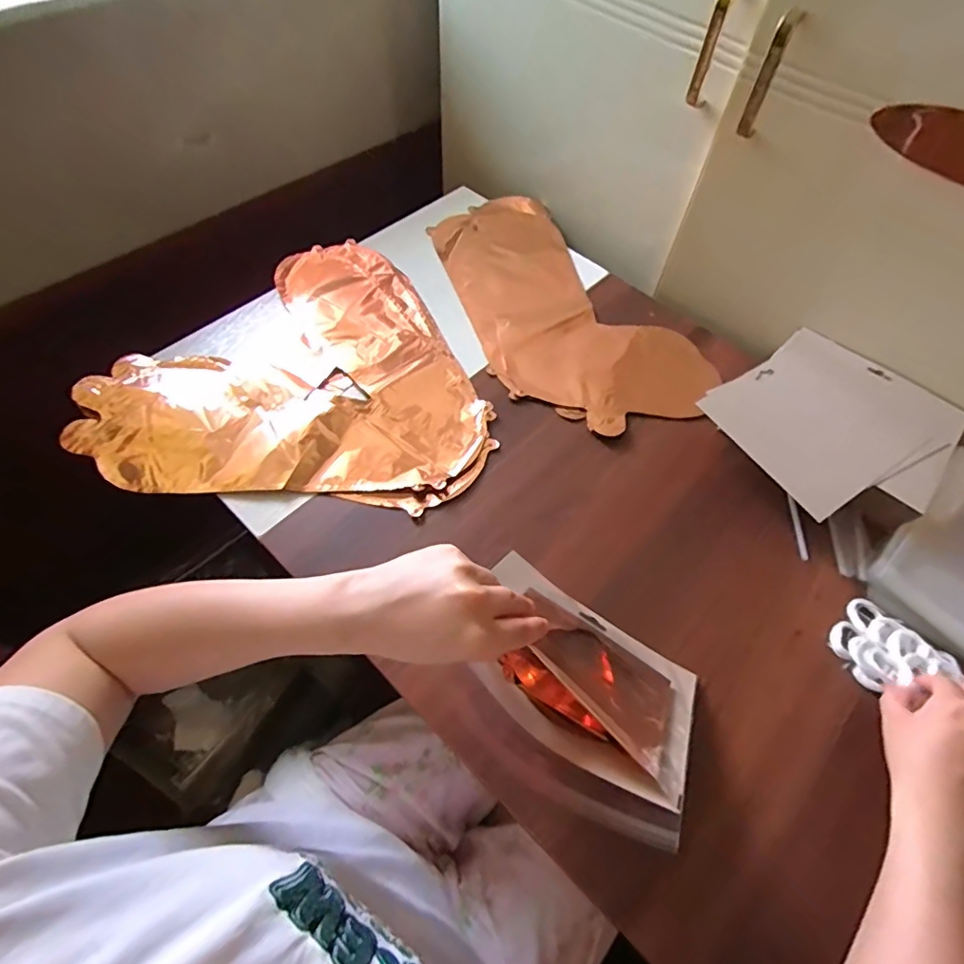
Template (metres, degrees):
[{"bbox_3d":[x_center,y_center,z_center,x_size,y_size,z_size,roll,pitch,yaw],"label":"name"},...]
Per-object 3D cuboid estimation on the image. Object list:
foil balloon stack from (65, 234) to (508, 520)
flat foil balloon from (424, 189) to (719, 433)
[{"bbox_3d":[-0.200,-0.150,0.631,0.421,0.016,0.383,5,58,0],"label":"foil balloon stack"},{"bbox_3d":[0.086,-0.232,0.699,0.228,0.015,0.448,-24,63,-16],"label":"flat foil balloon"}]

